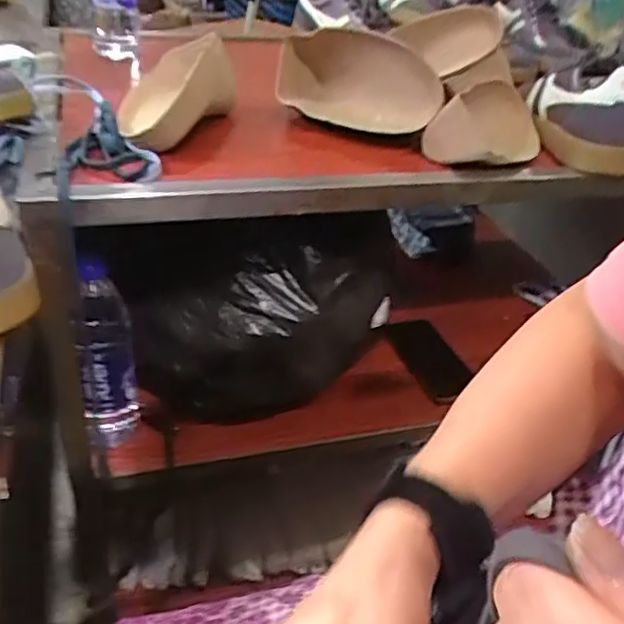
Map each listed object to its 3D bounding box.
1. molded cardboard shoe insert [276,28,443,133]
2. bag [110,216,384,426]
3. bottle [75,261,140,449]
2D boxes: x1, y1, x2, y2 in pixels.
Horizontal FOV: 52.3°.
[{"bbox_3d":[0.059,-0.256,0.712,0.228,0.101,0.029,0,33,-37],"label":"molded cardboard shoe insert"},{"bbox_3d":[-0.063,0.005,0.746,0.313,0.215,0.126,-5,37,-19],"label":"bag"},{"bbox_3d":[-0.214,0.049,0.665,0.058,0.215,0.050,-6,37,-19],"label":"bottle"}]

